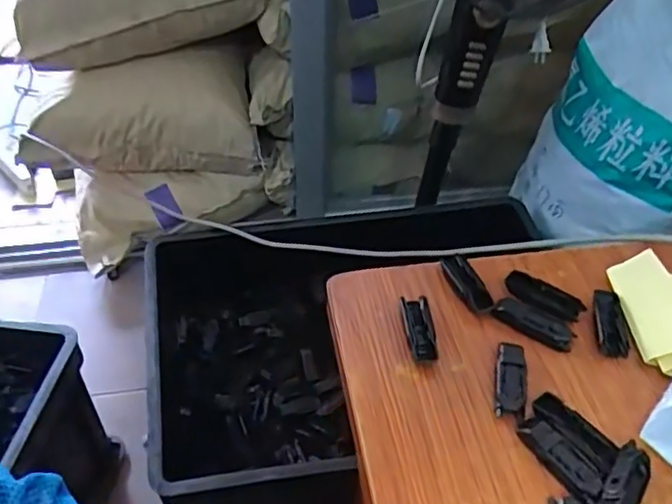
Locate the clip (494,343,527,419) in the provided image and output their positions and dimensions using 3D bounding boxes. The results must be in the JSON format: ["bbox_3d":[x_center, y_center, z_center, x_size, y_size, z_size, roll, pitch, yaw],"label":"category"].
[{"bbox_3d":[0.132,0.095,0.479,0.021,0.012,0.060,8,44,7],"label":"clip"}]

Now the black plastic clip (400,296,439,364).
[{"bbox_3d":[0.067,0.062,0.509,0.022,0.011,0.058,-2,44,-4],"label":"black plastic clip"}]

